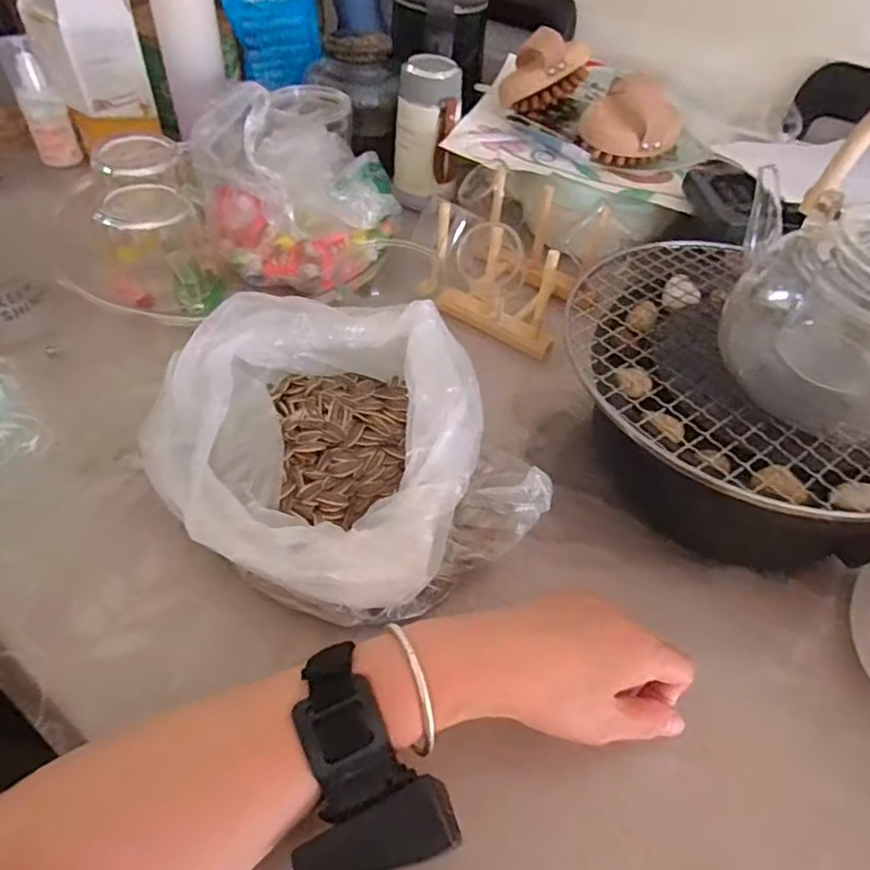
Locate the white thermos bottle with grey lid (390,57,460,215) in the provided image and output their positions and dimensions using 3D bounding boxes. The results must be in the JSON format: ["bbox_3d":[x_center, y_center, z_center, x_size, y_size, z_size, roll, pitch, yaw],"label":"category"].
[{"bbox_3d":[-0.008,-0.319,0.657,0.068,0.143,0.064,1,49,-5],"label":"white thermos bottle with grey lid"}]

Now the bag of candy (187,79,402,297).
[{"bbox_3d":[-0.122,-0.222,0.546,0.161,0.149,0.109,19,50,12],"label":"bag of candy"}]

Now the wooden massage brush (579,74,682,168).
[{"bbox_3d":[0.196,-0.308,0.591,0.087,0.065,0.072,27,52,18],"label":"wooden massage brush"}]

